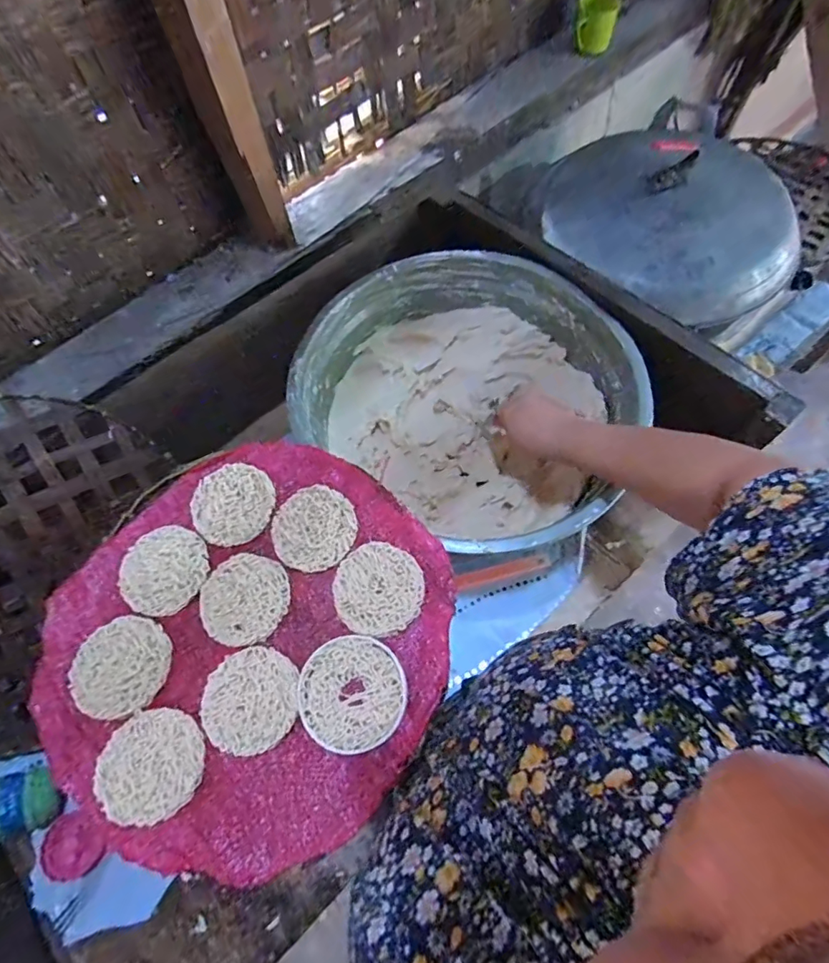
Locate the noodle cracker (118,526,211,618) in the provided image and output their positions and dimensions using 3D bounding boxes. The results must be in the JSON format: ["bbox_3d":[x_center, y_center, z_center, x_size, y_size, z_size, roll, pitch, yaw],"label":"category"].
[{"bbox_3d":[-0.229,0.079,0.451,0.077,0.004,0.078,-1,65,2],"label":"noodle cracker"}]

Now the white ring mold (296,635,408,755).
[{"bbox_3d":[-0.051,0.172,0.403,0.088,0.008,0.089,-1,65,2],"label":"white ring mold"}]

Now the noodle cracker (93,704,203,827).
[{"bbox_3d":[-0.208,0.220,0.386,0.080,0.011,0.076,-1,65,2],"label":"noodle cracker"}]

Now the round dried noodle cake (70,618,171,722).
[{"bbox_3d":[-0.251,0.155,0.419,0.080,0.004,0.078,-1,65,2],"label":"round dried noodle cake"}]

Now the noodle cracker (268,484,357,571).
[{"bbox_3d":[-0.093,0.043,0.463,0.077,0.007,0.078,-1,65,2],"label":"noodle cracker"}]

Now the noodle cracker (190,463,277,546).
[{"bbox_3d":[-0.174,0.021,0.477,0.077,0.007,0.078,-1,65,2],"label":"noodle cracker"}]

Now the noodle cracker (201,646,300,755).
[{"bbox_3d":[-0.134,0.178,0.406,0.076,0.007,0.076,-5,65,0],"label":"noodle cracker"}]

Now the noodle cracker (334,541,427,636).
[{"bbox_3d":[-0.032,0.093,0.435,0.076,0.004,0.080,-34,68,-12],"label":"noodle cracker"}]

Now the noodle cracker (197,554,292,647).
[{"bbox_3d":[-0.151,0.103,0.441,0.078,0.004,0.077,-1,65,2],"label":"noodle cracker"}]

